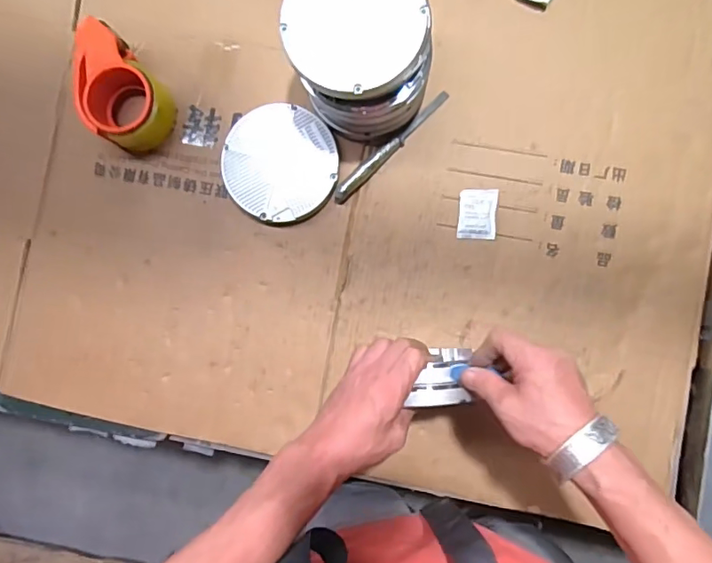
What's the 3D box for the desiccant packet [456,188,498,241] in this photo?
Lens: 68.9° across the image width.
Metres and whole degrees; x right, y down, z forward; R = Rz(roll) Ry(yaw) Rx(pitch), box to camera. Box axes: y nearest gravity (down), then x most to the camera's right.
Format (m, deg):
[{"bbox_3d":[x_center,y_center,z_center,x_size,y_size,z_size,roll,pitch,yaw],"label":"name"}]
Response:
[{"bbox_3d":[0.144,-0.079,0.612,0.045,0.007,0.058,4,88,6],"label":"desiccant packet"}]

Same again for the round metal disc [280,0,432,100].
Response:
[{"bbox_3d":[0.000,-0.246,0.495,0.132,0.019,0.138,0,88,6],"label":"round metal disc"}]

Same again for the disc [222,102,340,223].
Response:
[{"bbox_3d":[-0.091,-0.144,0.629,0.133,0.020,0.141,0,88,6],"label":"disc"}]

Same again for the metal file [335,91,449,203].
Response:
[{"bbox_3d":[0.041,-0.161,0.616,0.180,0.017,0.017,-44,84,3],"label":"metal file"}]

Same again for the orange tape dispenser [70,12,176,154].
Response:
[{"bbox_3d":[-0.288,-0.228,0.628,0.093,0.063,0.142,-40,84,3],"label":"orange tape dispenser"}]

